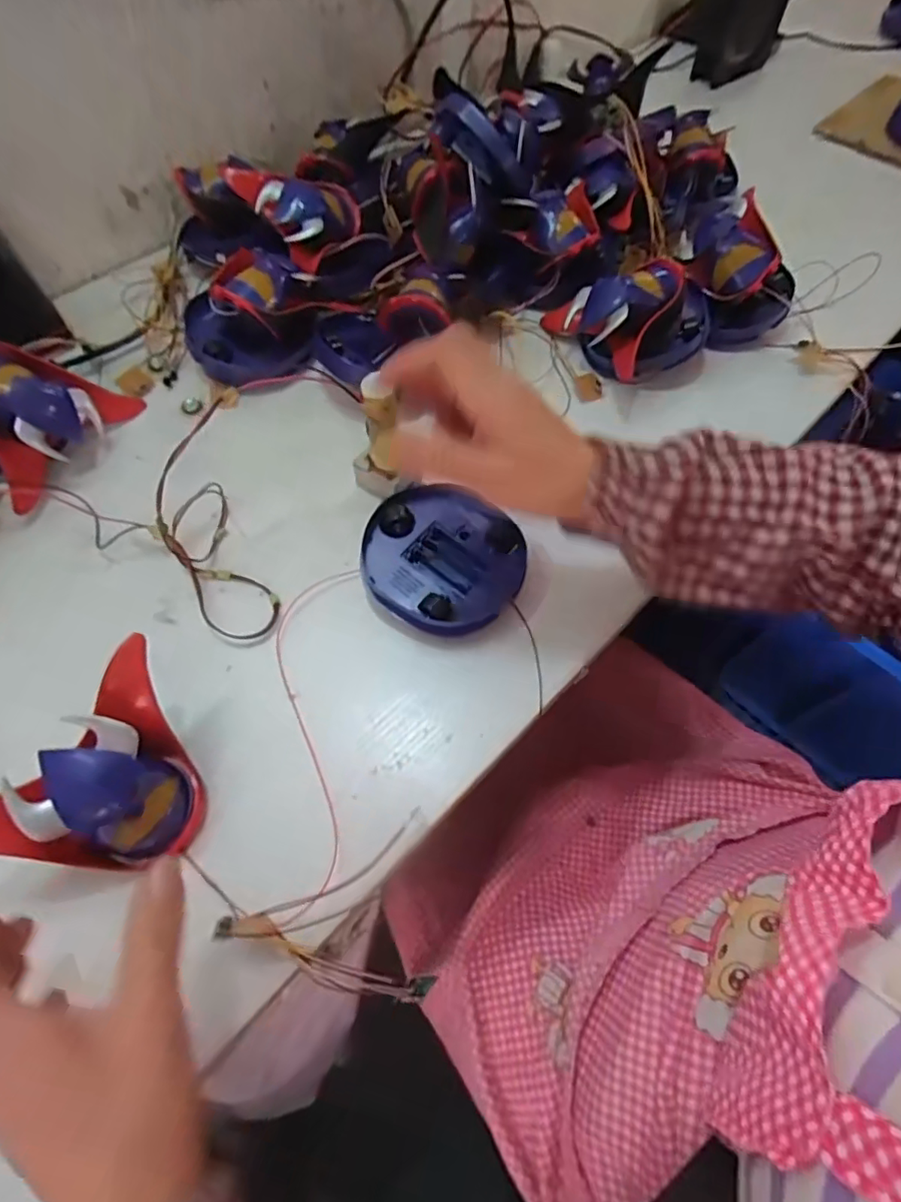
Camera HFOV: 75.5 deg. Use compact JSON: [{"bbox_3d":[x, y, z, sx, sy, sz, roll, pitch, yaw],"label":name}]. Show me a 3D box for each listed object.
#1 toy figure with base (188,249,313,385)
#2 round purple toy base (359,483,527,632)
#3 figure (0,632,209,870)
[{"bbox_3d":[-0.172,-0.244,0.496,0.110,0.065,0.100,-17,64,-9],"label":"toy figure with base"},{"bbox_3d":[-0.005,-0.031,0.405,0.106,0.031,0.105,0,62,0],"label":"round purple toy base"},{"bbox_3d":[-0.181,0.098,0.311,0.072,0.072,0.122,32,67,15],"label":"figure"}]

